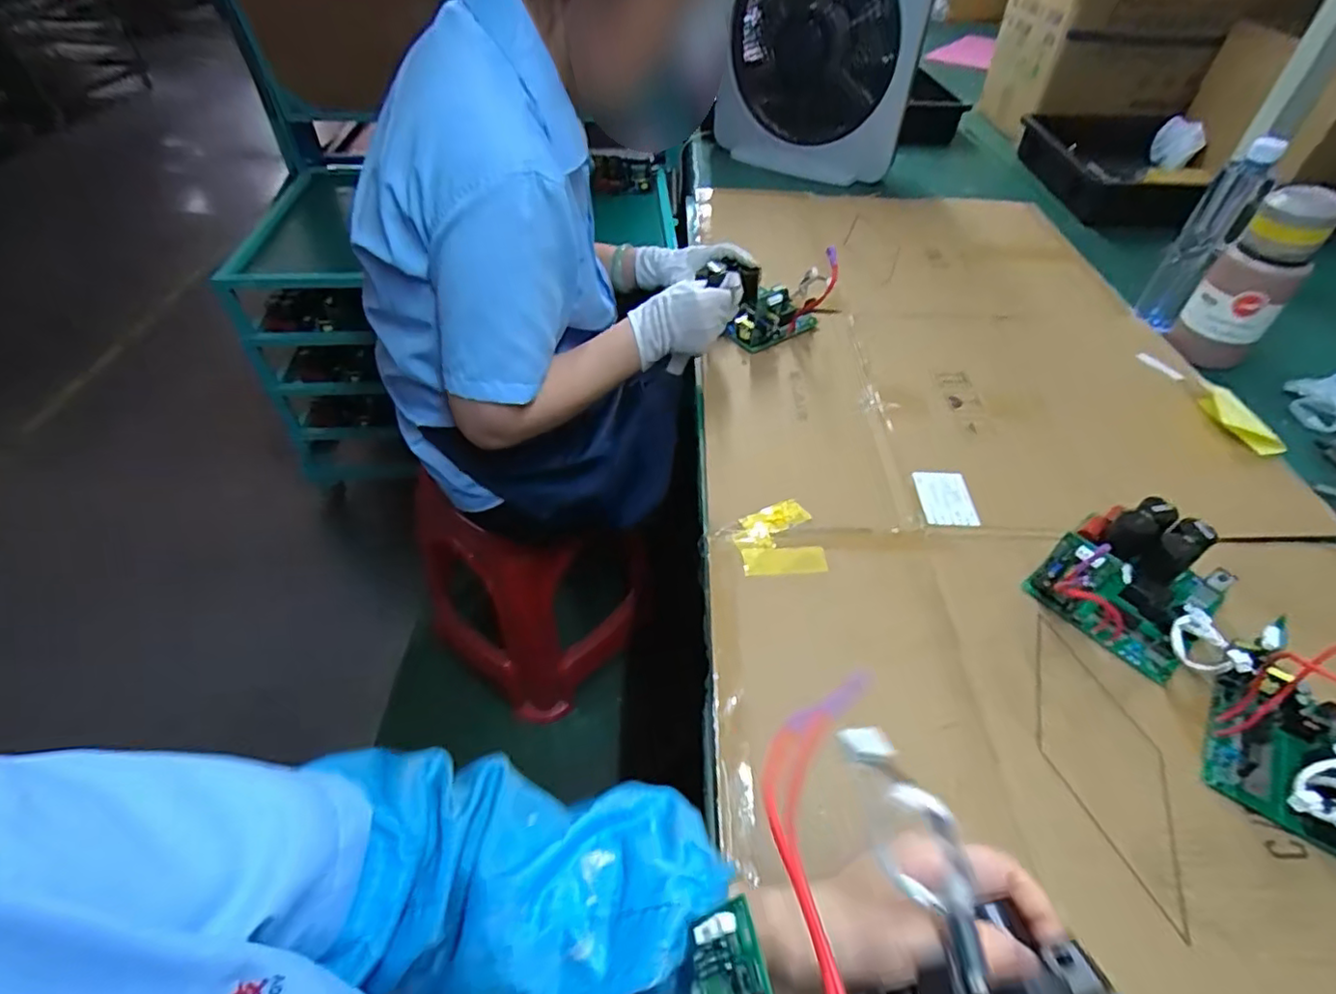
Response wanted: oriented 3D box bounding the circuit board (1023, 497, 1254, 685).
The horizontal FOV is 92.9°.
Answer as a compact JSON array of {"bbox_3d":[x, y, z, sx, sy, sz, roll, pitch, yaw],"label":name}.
[{"bbox_3d":[0.395,0.066,0.531,0.146,0.062,0.118,-30,52,-27],"label":"circuit board"}]

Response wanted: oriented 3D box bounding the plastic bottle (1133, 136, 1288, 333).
[{"bbox_3d":[0.672,-0.322,0.796,0.060,0.208,0.059,29,53,23],"label":"plastic bottle"}]

